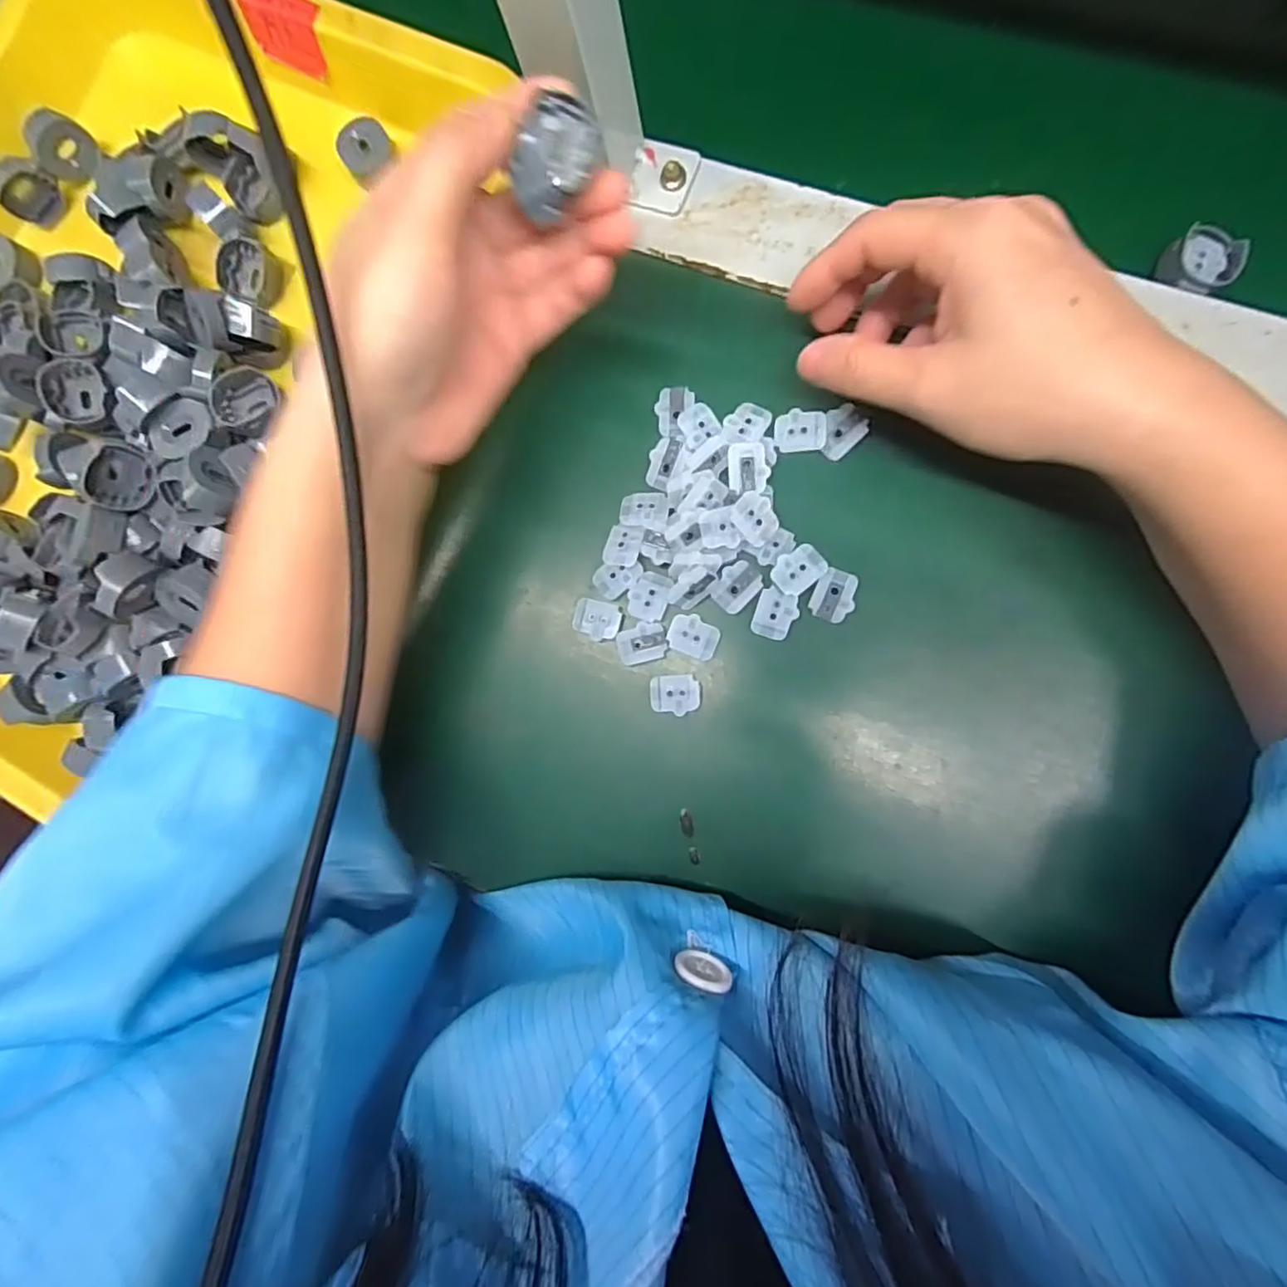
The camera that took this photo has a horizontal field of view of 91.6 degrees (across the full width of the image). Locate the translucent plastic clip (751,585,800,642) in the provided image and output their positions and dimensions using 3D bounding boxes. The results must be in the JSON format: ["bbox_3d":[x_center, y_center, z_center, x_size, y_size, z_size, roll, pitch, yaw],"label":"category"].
[{"bbox_3d":[0.056,-0.012,0.265,0.017,0.006,0.020,16,90,10],"label":"translucent plastic clip"}]

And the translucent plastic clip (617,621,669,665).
[{"bbox_3d":[0.000,0.000,0.274,0.021,0.004,0.017,-13,85,8],"label":"translucent plastic clip"}]

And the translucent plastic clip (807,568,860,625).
[{"bbox_3d":[0.080,-0.020,0.261,0.016,0.004,0.021,24,91,10],"label":"translucent plastic clip"}]

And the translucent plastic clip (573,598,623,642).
[{"bbox_3d":[-0.021,-0.010,0.277,0.021,0.004,0.017,15,89,10],"label":"translucent plastic clip"}]

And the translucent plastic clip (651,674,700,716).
[{"bbox_3d":[0.014,0.022,0.270,0.021,0.004,0.017,-3,86,9],"label":"translucent plastic clip"}]

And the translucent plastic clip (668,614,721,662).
[{"bbox_3d":[0.022,-0.003,0.270,0.022,0.004,0.016,20,90,10],"label":"translucent plastic clip"}]

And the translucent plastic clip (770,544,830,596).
[{"bbox_3d":[0.065,-0.031,0.261,0.022,0.004,0.016,-38,82,5],"label":"translucent plastic clip"}]

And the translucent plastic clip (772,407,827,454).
[{"bbox_3d":[0.067,-0.090,0.267,0.021,0.005,0.016,3,87,9],"label":"translucent plastic clip"}]

